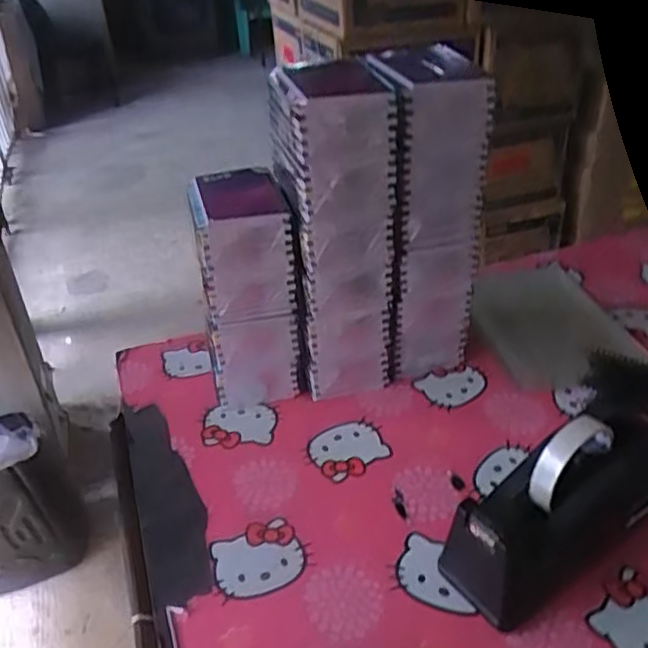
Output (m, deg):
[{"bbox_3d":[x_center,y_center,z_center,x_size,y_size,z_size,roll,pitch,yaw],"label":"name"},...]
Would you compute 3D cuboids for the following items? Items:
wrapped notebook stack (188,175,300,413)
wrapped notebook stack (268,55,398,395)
[{"bbox_3d":[-0.082,-0.032,0.740,0.095,0.222,0.118,-8,34,-9],"label":"wrapped notebook stack"},{"bbox_3d":[0.009,-0.089,0.714,0.103,0.339,0.138,-8,34,-9],"label":"wrapped notebook stack"}]

